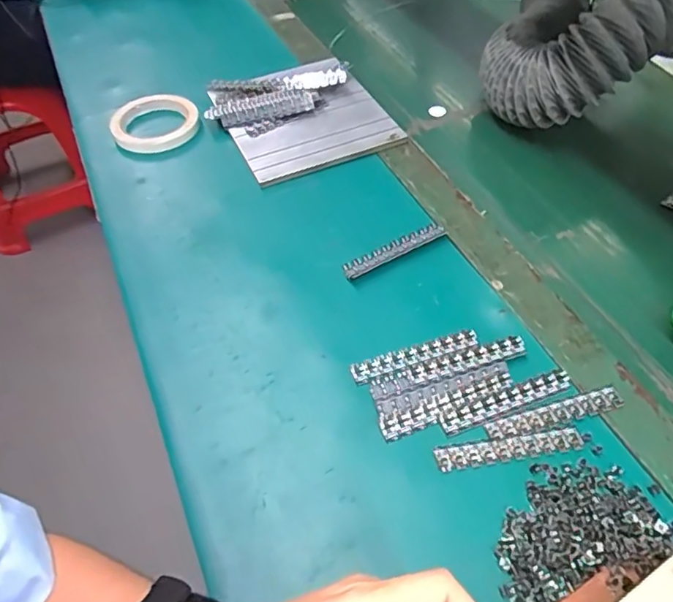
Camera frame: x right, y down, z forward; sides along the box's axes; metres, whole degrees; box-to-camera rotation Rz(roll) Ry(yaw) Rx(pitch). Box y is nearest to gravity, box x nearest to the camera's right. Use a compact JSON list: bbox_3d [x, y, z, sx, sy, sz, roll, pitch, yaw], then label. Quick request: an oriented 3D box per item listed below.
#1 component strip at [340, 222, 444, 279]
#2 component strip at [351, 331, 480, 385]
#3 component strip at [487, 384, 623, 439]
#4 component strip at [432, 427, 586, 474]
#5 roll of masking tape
[{"bbox_3d":[0.056,-0.049,0.521,0.109,0.005,0.019,-26,55,-18],"label":"component strip"},{"bbox_3d":[0.065,0.044,0.451,0.108,0.005,0.019,-16,52,-11],"label":"component strip"},{"bbox_3d":[0.165,0.084,0.413,0.107,0.004,0.017,-14,52,-9],"label":"component strip"},{"bbox_3d":[0.126,0.107,0.401,0.108,0.004,0.018,-8,51,-5],"label":"component strip"},{"bbox_3d":[-0.216,-0.212,0.657,0.098,0.020,0.098,-1,51,1],"label":"roll of masking tape"}]

